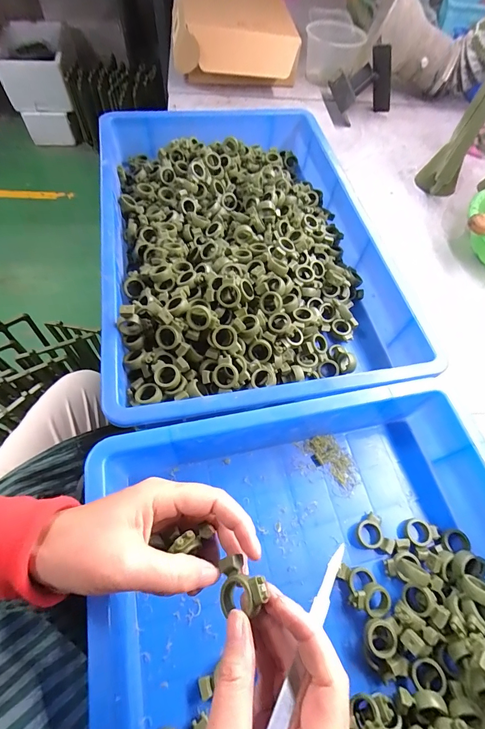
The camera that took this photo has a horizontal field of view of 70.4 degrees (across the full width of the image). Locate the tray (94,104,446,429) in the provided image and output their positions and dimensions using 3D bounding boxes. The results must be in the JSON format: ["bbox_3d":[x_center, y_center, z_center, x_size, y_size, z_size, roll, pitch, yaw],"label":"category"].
[{"bbox_3d":[-0.003,-0.199,0.509,0.384,0.083,0.576,-9,62,-9],"label":"tray"}]

